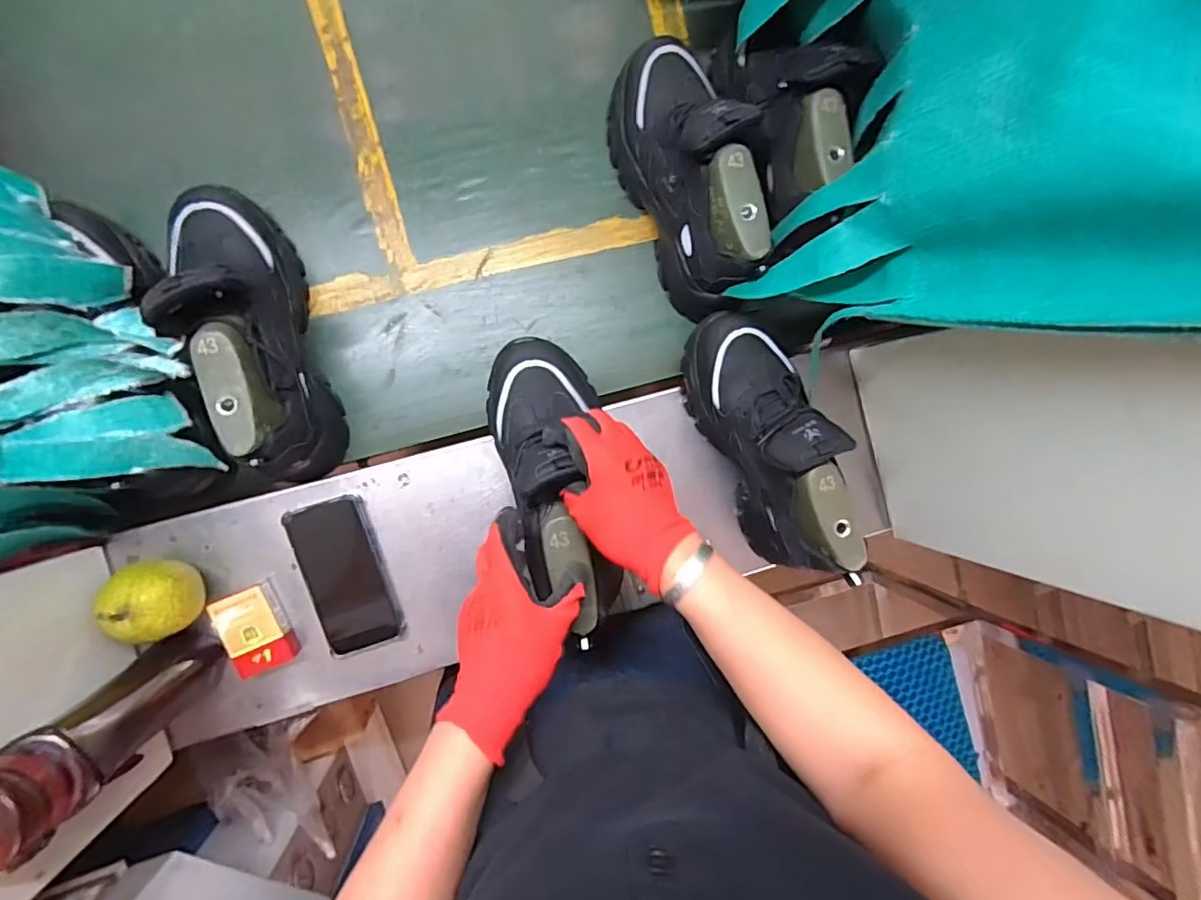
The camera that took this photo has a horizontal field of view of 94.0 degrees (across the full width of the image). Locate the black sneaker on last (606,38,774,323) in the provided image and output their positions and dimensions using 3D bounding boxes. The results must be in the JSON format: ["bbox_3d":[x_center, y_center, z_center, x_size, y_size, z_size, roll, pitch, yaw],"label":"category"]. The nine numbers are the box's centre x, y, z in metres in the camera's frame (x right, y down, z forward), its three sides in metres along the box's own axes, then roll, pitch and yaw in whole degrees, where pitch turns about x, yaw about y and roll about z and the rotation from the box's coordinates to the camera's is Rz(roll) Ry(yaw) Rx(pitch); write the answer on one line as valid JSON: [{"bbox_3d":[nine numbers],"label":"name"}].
[{"bbox_3d":[0.108,-0.303,0.603,0.121,0.160,0.291,-22,97,-7],"label":"black sneaker on last"}]

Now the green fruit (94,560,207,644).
[{"bbox_3d":[-0.432,0.142,0.547,0.064,0.084,0.077,-29,97,-6],"label":"green fruit"}]

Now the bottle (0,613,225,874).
[{"bbox_3d":[-0.406,0.228,0.468,0.066,0.239,0.072,-39,98,-4],"label":"bottle"}]

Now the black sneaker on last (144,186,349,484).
[{"bbox_3d":[-0.351,-0.121,0.552,0.112,0.162,0.312,-23,97,-6],"label":"black sneaker on last"}]

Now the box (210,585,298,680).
[{"bbox_3d":[-0.360,0.189,0.587,0.060,0.024,0.089,-20,96,-7],"label":"box"}]

